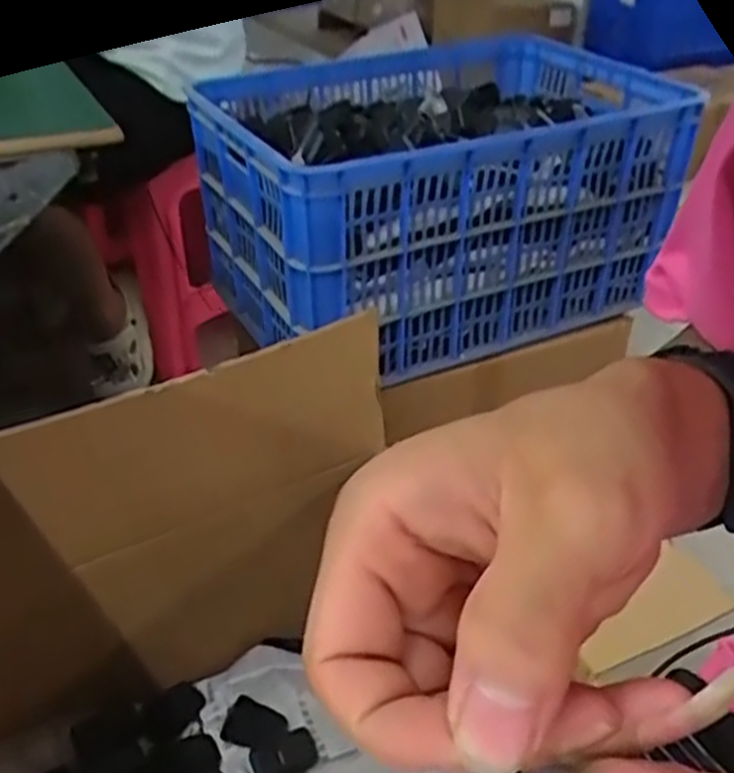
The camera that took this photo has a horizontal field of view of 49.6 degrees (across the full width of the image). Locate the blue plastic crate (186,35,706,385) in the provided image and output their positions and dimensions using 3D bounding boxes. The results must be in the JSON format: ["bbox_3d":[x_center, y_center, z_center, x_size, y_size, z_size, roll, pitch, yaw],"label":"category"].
[{"bbox_3d":[0.082,-0.282,1.138,0.594,0.281,0.454,-20,40,-24],"label":"blue plastic crate"}]

